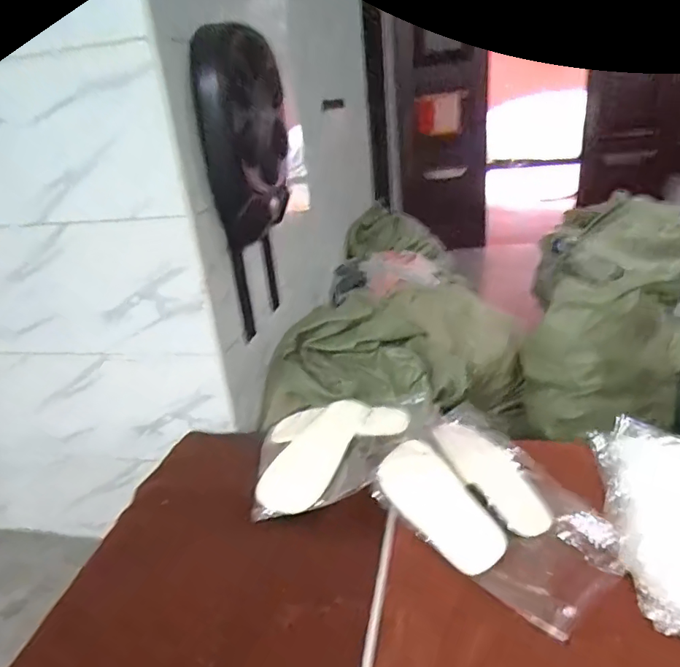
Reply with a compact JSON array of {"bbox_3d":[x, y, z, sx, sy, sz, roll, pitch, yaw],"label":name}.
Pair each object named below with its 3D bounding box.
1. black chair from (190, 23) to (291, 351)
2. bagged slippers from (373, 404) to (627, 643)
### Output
[{"bbox_3d":[-0.258,-0.435,1.545,0.147,0.809,0.355,-2,26,10],"label":"black chair"},{"bbox_3d":[0.253,0.259,0.815,0.269,0.059,0.371,-23,29,-30],"label":"bagged slippers"}]

